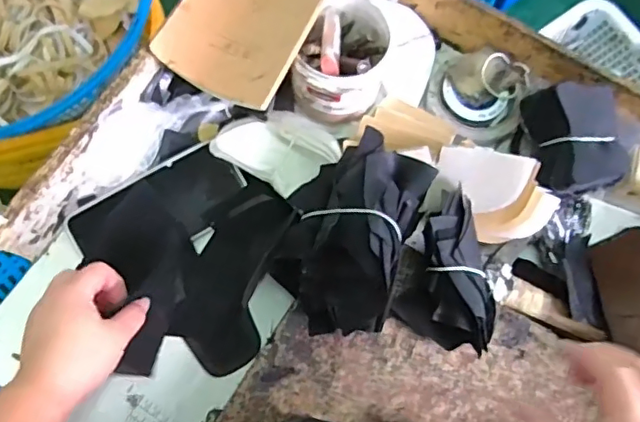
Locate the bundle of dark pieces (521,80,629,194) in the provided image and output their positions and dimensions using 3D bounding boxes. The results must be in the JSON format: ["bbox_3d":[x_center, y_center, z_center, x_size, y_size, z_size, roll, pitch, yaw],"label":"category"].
[{"bbox_3d":[0.247,-0.065,0.538,0.091,0.050,0.099,2,73,-2],"label":"bundle of dark pieces"}]

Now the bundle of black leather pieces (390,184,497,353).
[{"bbox_3d":[0.122,0.048,0.493,0.082,0.054,0.132,21,74,4],"label":"bundle of black leather pieces"}]

